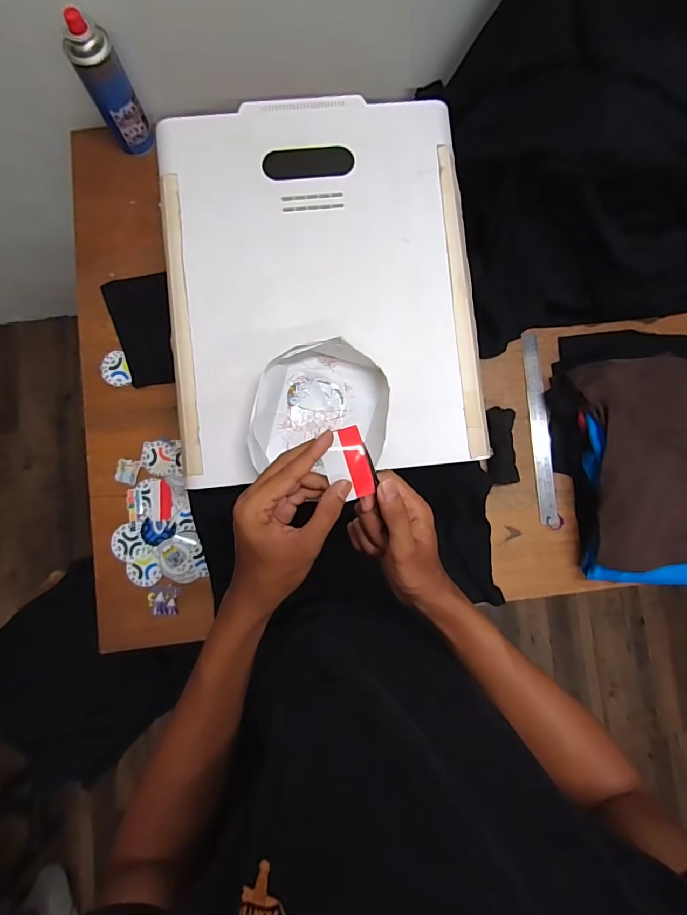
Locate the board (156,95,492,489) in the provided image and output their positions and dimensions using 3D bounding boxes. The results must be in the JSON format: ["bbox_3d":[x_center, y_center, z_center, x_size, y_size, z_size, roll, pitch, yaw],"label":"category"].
[{"bbox_3d":[-0.030,-0.229,0.573,0.394,0.024,0.496,-6,84,-2],"label":"board"}]

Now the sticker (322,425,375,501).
[{"bbox_3d":[0.003,0.006,0.372,0.037,0.005,0.061,-15,106,4],"label":"sticker"}]

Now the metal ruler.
[{"bbox_3d":[0.331,-0.054,0.729,0.031,0.007,0.314,-3,84,-2],"label":"metal ruler"}]

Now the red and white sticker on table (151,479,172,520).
[{"bbox_3d":[-0.296,0.070,0.700,0.035,0.004,0.064,-1,85,2],"label":"red and white sticker on table"}]

